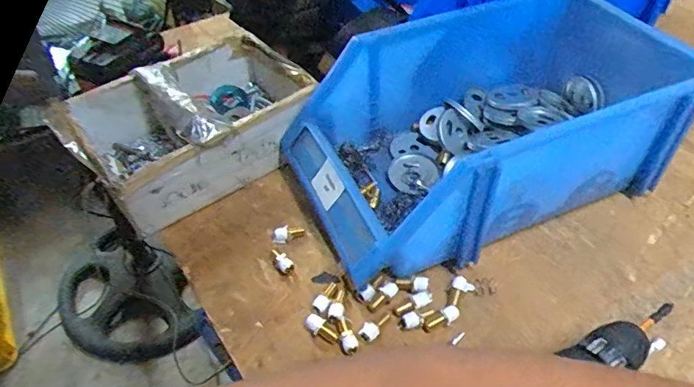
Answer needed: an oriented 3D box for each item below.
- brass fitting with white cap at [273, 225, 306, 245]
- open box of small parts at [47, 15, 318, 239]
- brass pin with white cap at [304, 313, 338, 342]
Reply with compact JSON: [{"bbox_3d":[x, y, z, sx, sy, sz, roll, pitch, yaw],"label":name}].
[{"bbox_3d":[-0.054,0.037,0.456,0.030,0.013,0.010,-13,47,-9],"label":"brass fitting with white cap"},{"bbox_3d":[-0.153,-0.077,0.510,0.222,0.087,0.152,-31,53,-24],"label":"open box of small parts"},{"bbox_3d":[-0.020,0.107,0.391,0.028,0.012,0.012,37,56,11],"label":"brass pin with white cap"}]

